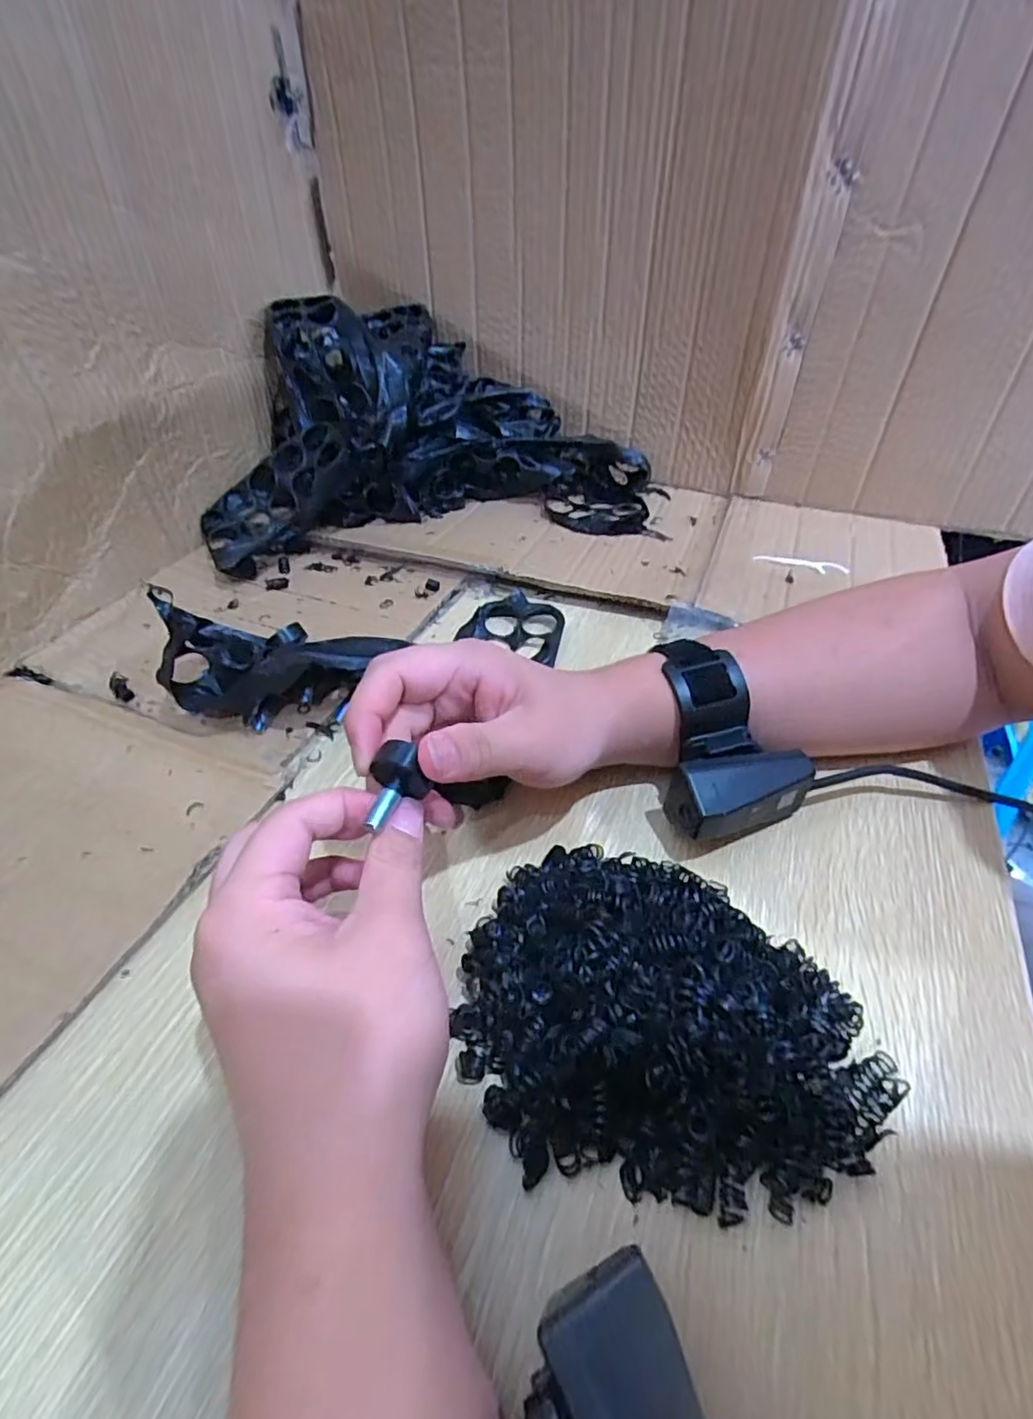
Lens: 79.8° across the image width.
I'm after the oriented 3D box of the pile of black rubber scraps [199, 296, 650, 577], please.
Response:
[{"bbox_3d":[-0.079,-0.250,0.543,0.382,0.141,0.212,-7,43,-7],"label":"pile of black rubber scraps"}]

